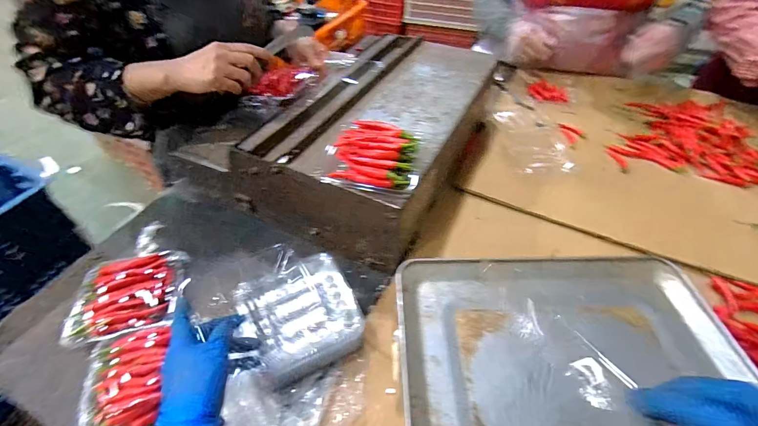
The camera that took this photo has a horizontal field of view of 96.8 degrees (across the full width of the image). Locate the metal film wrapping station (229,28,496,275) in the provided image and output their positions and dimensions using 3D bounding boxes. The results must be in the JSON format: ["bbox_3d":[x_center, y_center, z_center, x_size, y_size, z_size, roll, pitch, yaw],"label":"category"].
[{"bbox_3d":[-0.011,-0.157,0.641,0.324,0.157,0.465,22,51,19],"label":"metal film wrapping station"}]

